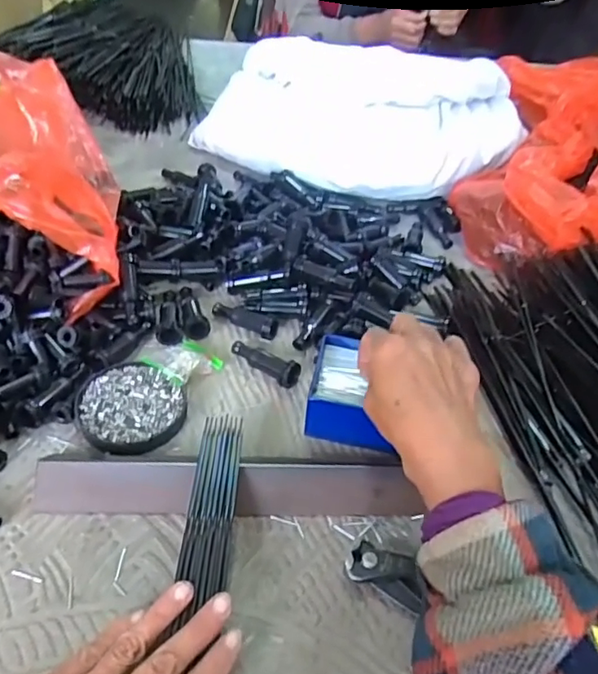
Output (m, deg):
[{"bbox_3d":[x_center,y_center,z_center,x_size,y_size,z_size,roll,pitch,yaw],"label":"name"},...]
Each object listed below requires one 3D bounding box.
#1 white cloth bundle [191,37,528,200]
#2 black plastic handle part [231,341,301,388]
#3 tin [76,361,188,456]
[{"bbox_3d":[0.065,-0.285,0.720,0.414,0.155,0.184,15,44,11],"label":"white cloth bundle"},{"bbox_3d":[-0.029,0.019,0.491,0.069,0.024,0.022,36,51,29],"label":"black plastic handle part"},{"bbox_3d":[-0.135,0.055,0.446,0.086,0.012,0.079,2,43,-2],"label":"tin"}]

